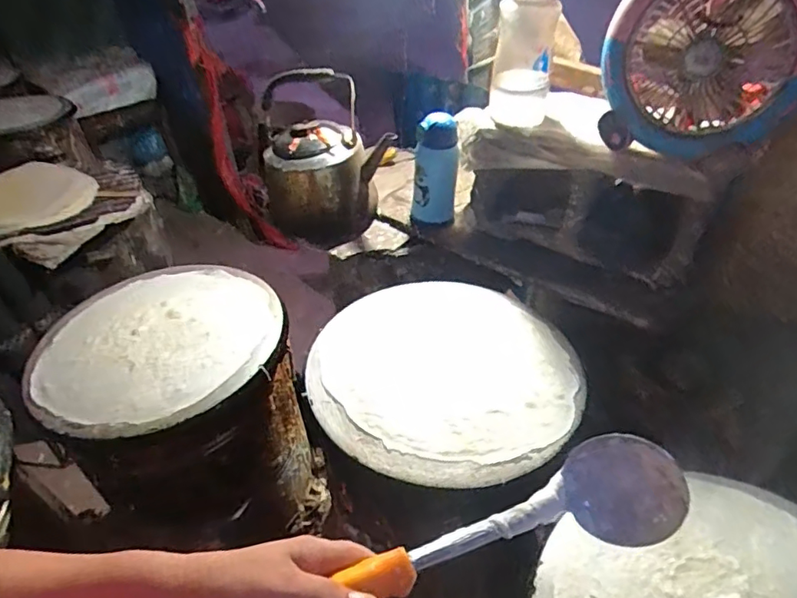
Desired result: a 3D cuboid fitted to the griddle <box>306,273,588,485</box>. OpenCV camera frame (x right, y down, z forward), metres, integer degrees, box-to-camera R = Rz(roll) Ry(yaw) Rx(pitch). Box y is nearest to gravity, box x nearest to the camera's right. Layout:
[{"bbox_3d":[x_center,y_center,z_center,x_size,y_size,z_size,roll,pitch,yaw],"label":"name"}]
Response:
[{"bbox_3d":[0.060,0.085,0.754,0.357,0.019,0.376,-2,40,2],"label":"griddle"}]

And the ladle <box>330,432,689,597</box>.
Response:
[{"bbox_3d":[0.047,0.186,0.395,0.365,0.075,0.070,-11,40,-19],"label":"ladle"}]

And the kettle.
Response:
[{"bbox_3d":[-0.143,-0.264,1.010,0.229,0.263,0.167,-15,41,-12],"label":"kettle"}]

